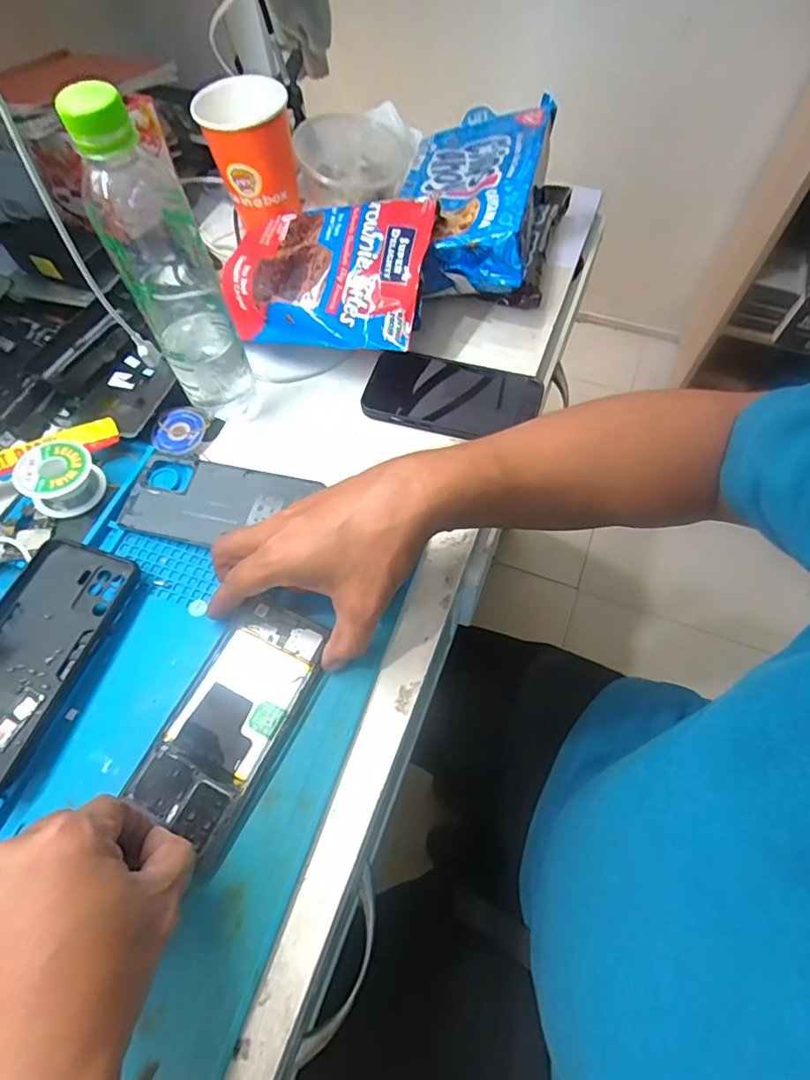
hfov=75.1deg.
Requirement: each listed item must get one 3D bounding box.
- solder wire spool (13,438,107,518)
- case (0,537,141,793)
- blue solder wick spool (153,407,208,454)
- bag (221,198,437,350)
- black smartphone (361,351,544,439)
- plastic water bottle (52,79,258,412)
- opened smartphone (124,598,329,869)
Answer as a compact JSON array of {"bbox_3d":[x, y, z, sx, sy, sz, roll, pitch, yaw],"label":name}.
[{"bbox_3d":[-0.268,-0.049,0.411,0.052,0.031,0.053,-1,63,2],"label":"solder wire spool"},{"bbox_3d":[-0.257,0.076,0.356,0.081,0.012,0.158,18,61,5],"label":"case"},{"bbox_3d":[-0.193,-0.094,0.449,0.042,0.006,0.044,0,65,-1],"label":"blue solder wick spool"},{"bbox_3d":[-0.069,-0.236,0.476,0.181,0.045,0.132,10,89,14],"label":"bag"},{"bbox_3d":[0.041,-0.125,0.455,0.145,0.012,0.071,12,66,5],"label":"black smartphone"},{"bbox_3d":[-0.163,-0.179,0.366,0.061,0.214,0.059,-24,66,-12],"label":"plastic water bottle"},{"bbox_3d":[-0.109,0.113,0.343,0.080,0.013,0.146,22,67,9],"label":"opened smartphone"}]

